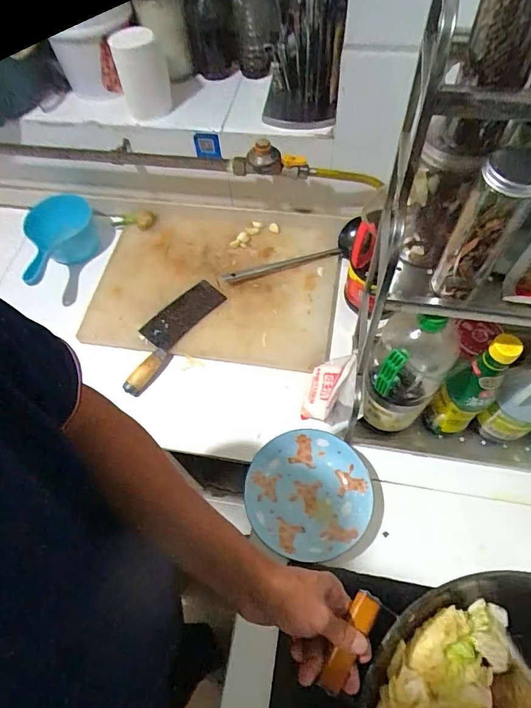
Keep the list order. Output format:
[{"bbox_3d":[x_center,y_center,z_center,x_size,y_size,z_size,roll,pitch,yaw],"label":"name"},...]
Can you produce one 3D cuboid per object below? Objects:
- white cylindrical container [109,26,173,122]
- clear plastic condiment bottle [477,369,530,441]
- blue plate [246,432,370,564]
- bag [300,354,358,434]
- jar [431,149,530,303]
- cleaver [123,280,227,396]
[{"bbox_3d":[-0.230,-0.523,0.832,0.092,0.148,0.071,-17,62,-5],"label":"white cylindrical container"},{"bbox_3d":[0.379,0.080,0.659,0.058,0.218,0.076,-35,65,-14],"label":"clear plastic condiment bottle"},{"bbox_3d":[0.068,0.224,0.703,0.193,0.033,0.189,-2,62,3],"label":"blue plate"},{"bbox_3d":[0.106,0.054,0.720,0.082,0.132,0.115,10,63,9],"label":"bag"},{"bbox_3d":[0.216,-0.121,0.435,0.055,0.159,0.059,29,67,18],"label":"jar"},{"bbox_3d":[-0.193,-0.039,0.861,0.091,0.036,0.265,34,69,20],"label":"cleaver"}]

